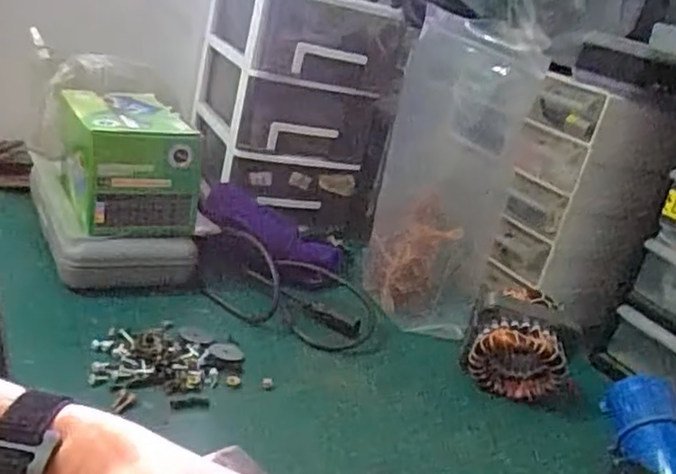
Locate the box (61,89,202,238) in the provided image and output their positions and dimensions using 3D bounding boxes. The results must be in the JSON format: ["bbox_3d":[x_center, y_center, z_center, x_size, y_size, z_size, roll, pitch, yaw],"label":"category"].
[{"bbox_3d":[-0.207,-0.078,0.682,0.107,0.095,0.153,3,24,-30],"label":"box"}]

